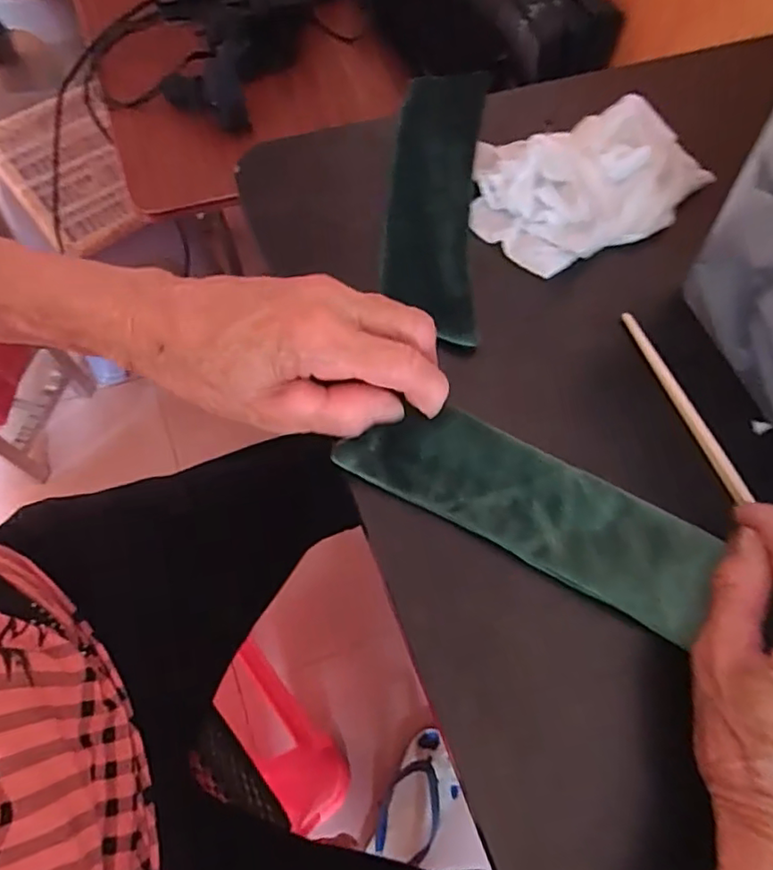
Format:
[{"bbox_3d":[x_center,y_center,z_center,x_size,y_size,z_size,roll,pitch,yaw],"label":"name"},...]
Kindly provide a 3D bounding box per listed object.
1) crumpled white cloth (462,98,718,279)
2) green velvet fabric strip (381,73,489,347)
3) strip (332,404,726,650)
[{"bbox_3d":[0.120,-0.158,0.352,0.141,0.043,0.095,-20,69,-12],"label":"crumpled white cloth"},{"bbox_3d":[0.029,-0.147,0.358,0.054,0.016,0.208,4,68,-2],"label":"green velvet fabric strip"},{"bbox_3d":[0.066,0.031,0.279,0.172,0.008,0.057,24,67,9],"label":"strip"}]

